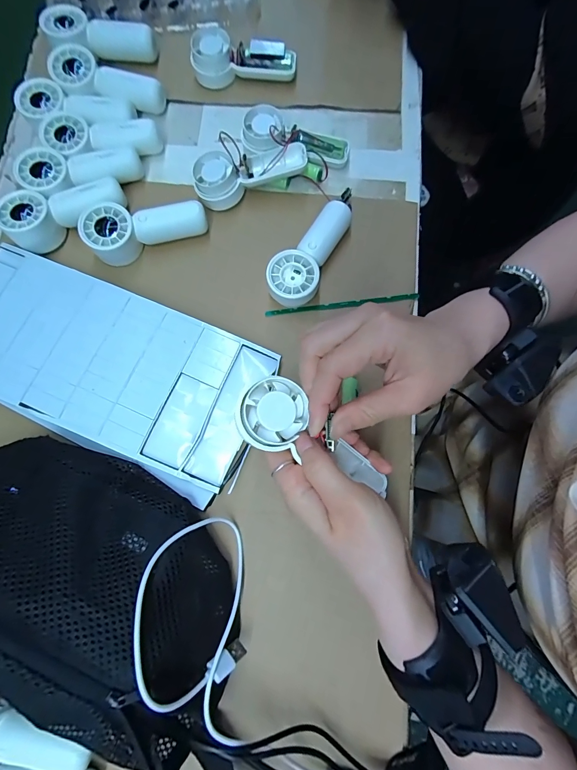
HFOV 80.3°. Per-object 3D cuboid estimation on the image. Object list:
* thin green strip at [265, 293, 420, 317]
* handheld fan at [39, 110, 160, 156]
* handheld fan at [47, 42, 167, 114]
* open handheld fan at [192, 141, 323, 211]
[{"bbox_3d":[0.051,-0.077,0.328,0.145,0.005,0.007,-8,80,-2],"label":"thin green strip"},{"bbox_3d":[-0.191,-0.248,0.349,0.110,0.024,0.048,-1,80,0],"label":"handheld fan"},{"bbox_3d":[-0.191,-0.312,0.358,0.112,0.029,0.046,17,80,3],"label":"handheld fan"},{"bbox_3d":[-0.033,-0.213,0.341,0.121,0.032,0.044,-17,80,-3],"label":"open handheld fan"}]

